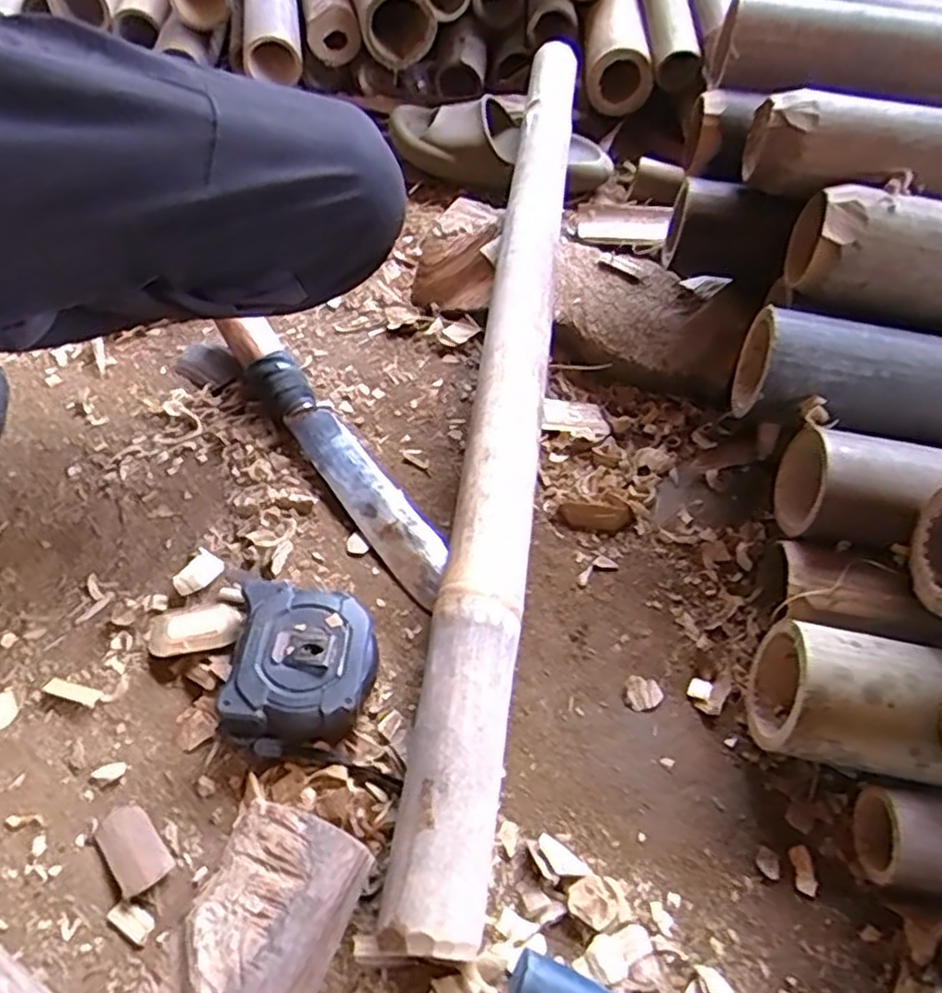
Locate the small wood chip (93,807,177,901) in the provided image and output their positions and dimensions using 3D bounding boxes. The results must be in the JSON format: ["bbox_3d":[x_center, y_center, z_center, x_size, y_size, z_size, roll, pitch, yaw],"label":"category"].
[{"bbox_3d":[-0.173,0.179,0.363,0.025,0.008,0.046,-33,61,-28],"label":"small wood chip"}]

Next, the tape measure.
[{"bbox_3d":[-0.096,0.099,0.408,0.081,0.039,0.090,7,51,-1],"label":"tape measure"}]

